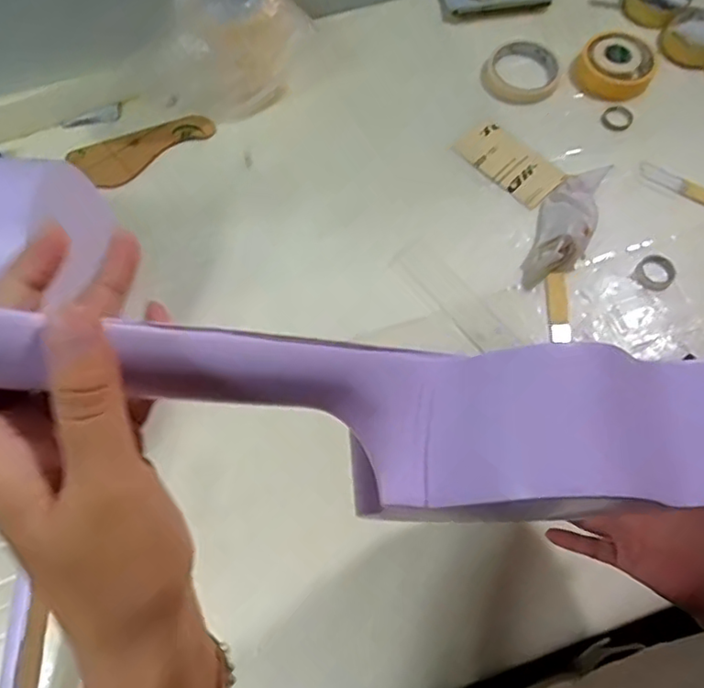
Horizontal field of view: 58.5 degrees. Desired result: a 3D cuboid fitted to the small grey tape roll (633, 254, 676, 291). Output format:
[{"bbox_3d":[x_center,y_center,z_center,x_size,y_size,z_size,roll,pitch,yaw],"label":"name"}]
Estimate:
[{"bbox_3d":[0.310,-0.074,0.639,0.036,0.015,0.034,0,66,1],"label":"small grey tape roll"}]

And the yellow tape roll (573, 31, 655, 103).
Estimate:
[{"bbox_3d":[0.301,-0.318,0.723,0.083,0.044,0.083,0,66,1],"label":"yellow tape roll"}]

